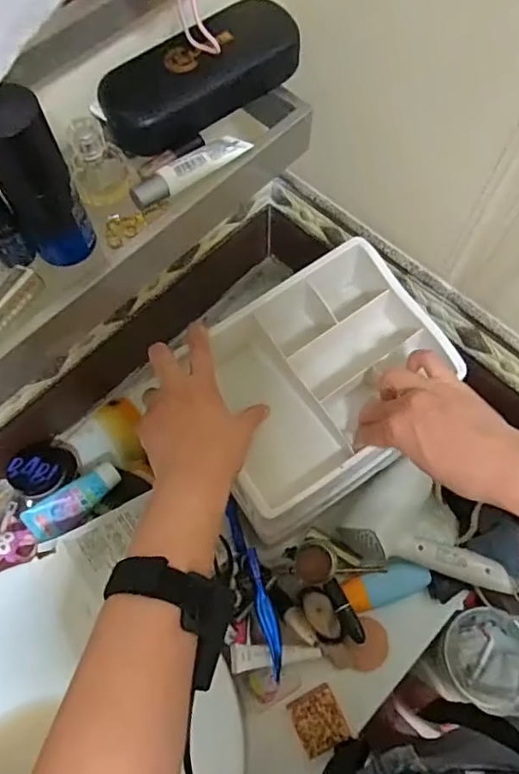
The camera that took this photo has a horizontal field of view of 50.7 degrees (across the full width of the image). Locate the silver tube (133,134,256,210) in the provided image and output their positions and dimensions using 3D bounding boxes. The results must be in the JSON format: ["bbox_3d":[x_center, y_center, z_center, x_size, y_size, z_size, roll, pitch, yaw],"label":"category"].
[{"bbox_3d":[-0.051,-0.161,0.401,0.095,0.013,0.026,-37,73,-14],"label":"silver tube"}]

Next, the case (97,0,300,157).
[{"bbox_3d":[-0.043,-0.235,0.413,0.156,0.035,0.061,-33,72,-13],"label":"case"}]

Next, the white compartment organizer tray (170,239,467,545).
[{"bbox_3d":[0.051,-0.015,0.526,0.231,0.079,0.182,-34,72,-13],"label":"white compartment organizer tray"}]

